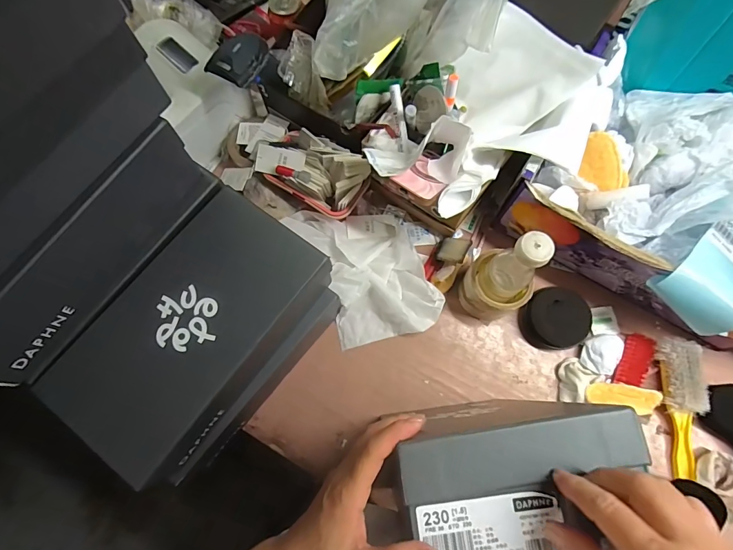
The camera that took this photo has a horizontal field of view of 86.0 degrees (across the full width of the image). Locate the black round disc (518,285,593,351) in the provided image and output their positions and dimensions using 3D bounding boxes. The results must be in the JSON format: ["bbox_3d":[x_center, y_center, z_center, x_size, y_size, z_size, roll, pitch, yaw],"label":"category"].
[{"bbox_3d":[0.288,0.066,0.603,0.091,0.039,0.090,0,74,1],"label":"black round disc"}]

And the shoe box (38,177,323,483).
[{"bbox_3d":[-0.195,0.064,0.471,0.172,0.097,0.297,35,77,10],"label":"shoe box"}]

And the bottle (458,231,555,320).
[{"bbox_3d":[0.184,0.007,0.540,0.077,0.187,0.082,0,74,1],"label":"bottle"}]

